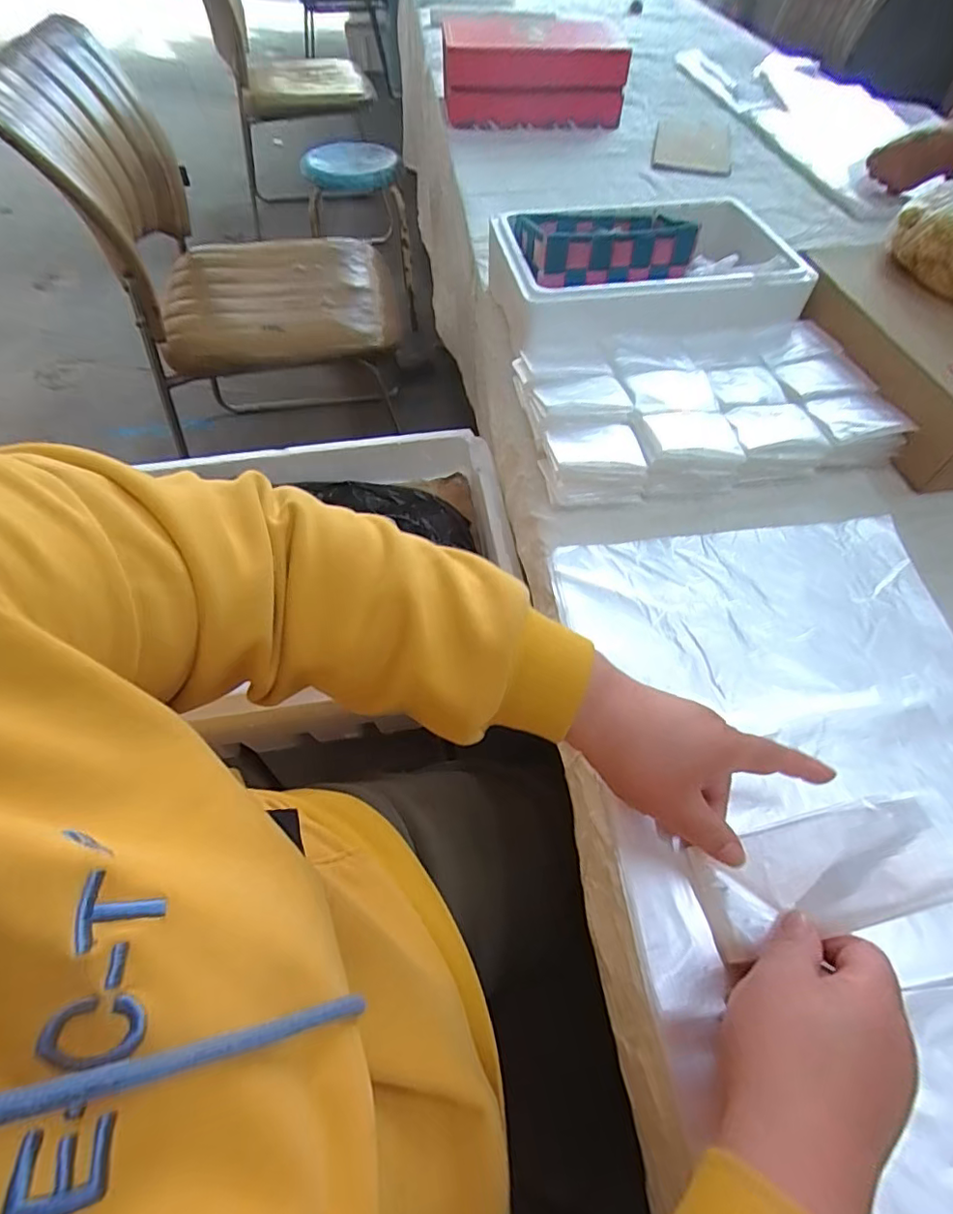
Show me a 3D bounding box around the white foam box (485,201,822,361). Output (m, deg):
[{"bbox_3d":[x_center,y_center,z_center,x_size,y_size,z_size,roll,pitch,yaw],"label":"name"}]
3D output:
[{"bbox_3d":[0.188,-0.380,0.645,0.307,0.095,0.205,-9,58,-6],"label":"white foam box"}]

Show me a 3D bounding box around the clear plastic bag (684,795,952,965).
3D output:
[{"bbox_3d":[0.188,0.149,0.309,0.128,0.019,0.056,-28,57,17],"label":"clear plastic bag"}]

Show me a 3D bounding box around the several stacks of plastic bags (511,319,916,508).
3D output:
[{"bbox_3d":[0.225,-0.206,0.561,0.336,0.048,0.194,-7,58,-5],"label":"several stacks of plastic bags"}]

